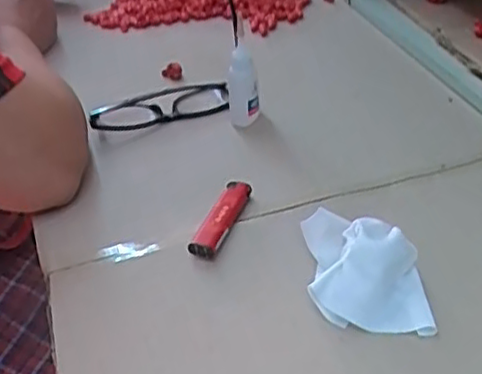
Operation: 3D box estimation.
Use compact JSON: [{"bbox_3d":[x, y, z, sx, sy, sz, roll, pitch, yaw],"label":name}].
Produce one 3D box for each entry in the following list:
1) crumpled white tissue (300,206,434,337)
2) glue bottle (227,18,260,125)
[{"bbox_3d":[0.074,0.047,0.406,0.068,0.039,0.073,-2,37,4],"label":"crumpled white tissue"},{"bbox_3d":[0.001,-0.090,0.557,0.023,0.076,0.023,3,38,10],"label":"glue bottle"}]

